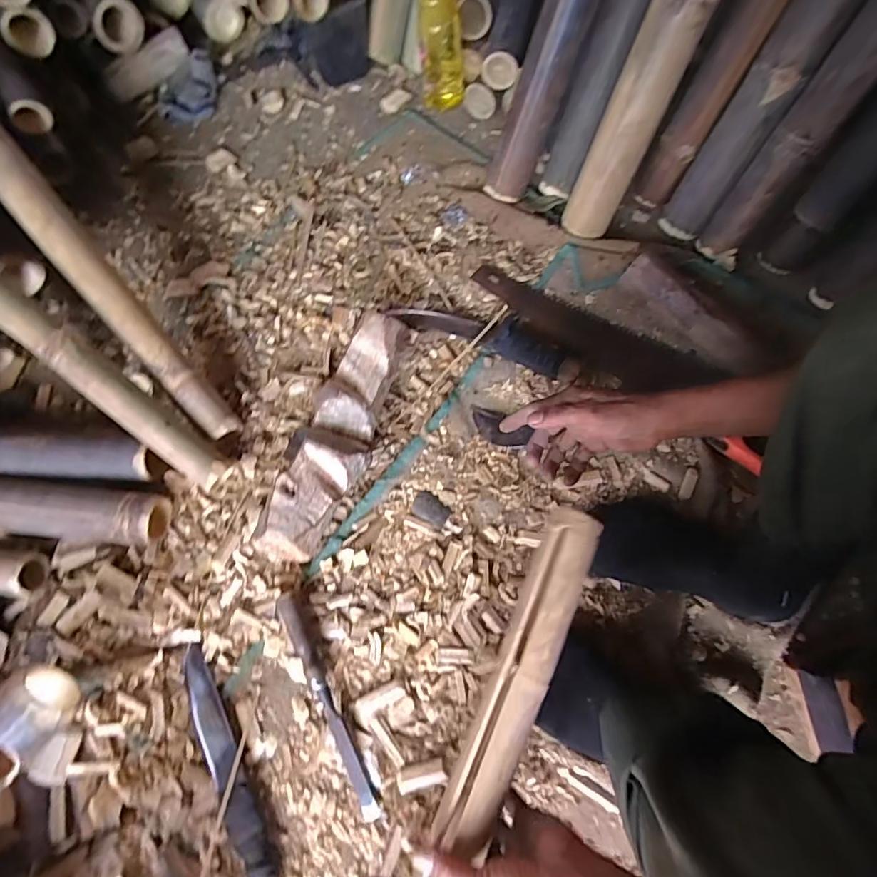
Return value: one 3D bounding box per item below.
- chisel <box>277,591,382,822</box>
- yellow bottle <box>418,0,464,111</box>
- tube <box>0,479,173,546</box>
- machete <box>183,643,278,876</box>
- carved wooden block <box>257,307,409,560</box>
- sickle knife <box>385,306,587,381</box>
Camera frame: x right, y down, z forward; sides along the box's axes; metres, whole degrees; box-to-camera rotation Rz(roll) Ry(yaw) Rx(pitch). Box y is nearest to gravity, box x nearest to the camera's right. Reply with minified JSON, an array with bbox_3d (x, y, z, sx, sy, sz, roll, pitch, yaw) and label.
[{"bbox_3d":[-0.123,0.288,0.542,0.022,0.037,0.244,-24,72,-9],"label":"chisel"},{"bbox_3d":[0.005,-0.678,0.822,0.081,0.228,0.091,3,70,1],"label":"yellow bottle"},{"bbox_3d":[-0.465,0.087,0.604,0.268,0.054,0.062,5,70,2],"label":"tube"},{"bbox_3d":[-0.223,0.362,0.524,0.037,0.019,0.284,-26,73,-9],"label":"machete"},{"bbox_3d":[-0.130,-0.012,0.640,0.104,0.059,0.336,14,71,5],"label":"carved wooden block"},{"bbox_3d":[0.069,-0.159,0.715,0.277,0.027,0.069,22,72,7],"label":"sickle knife"}]

